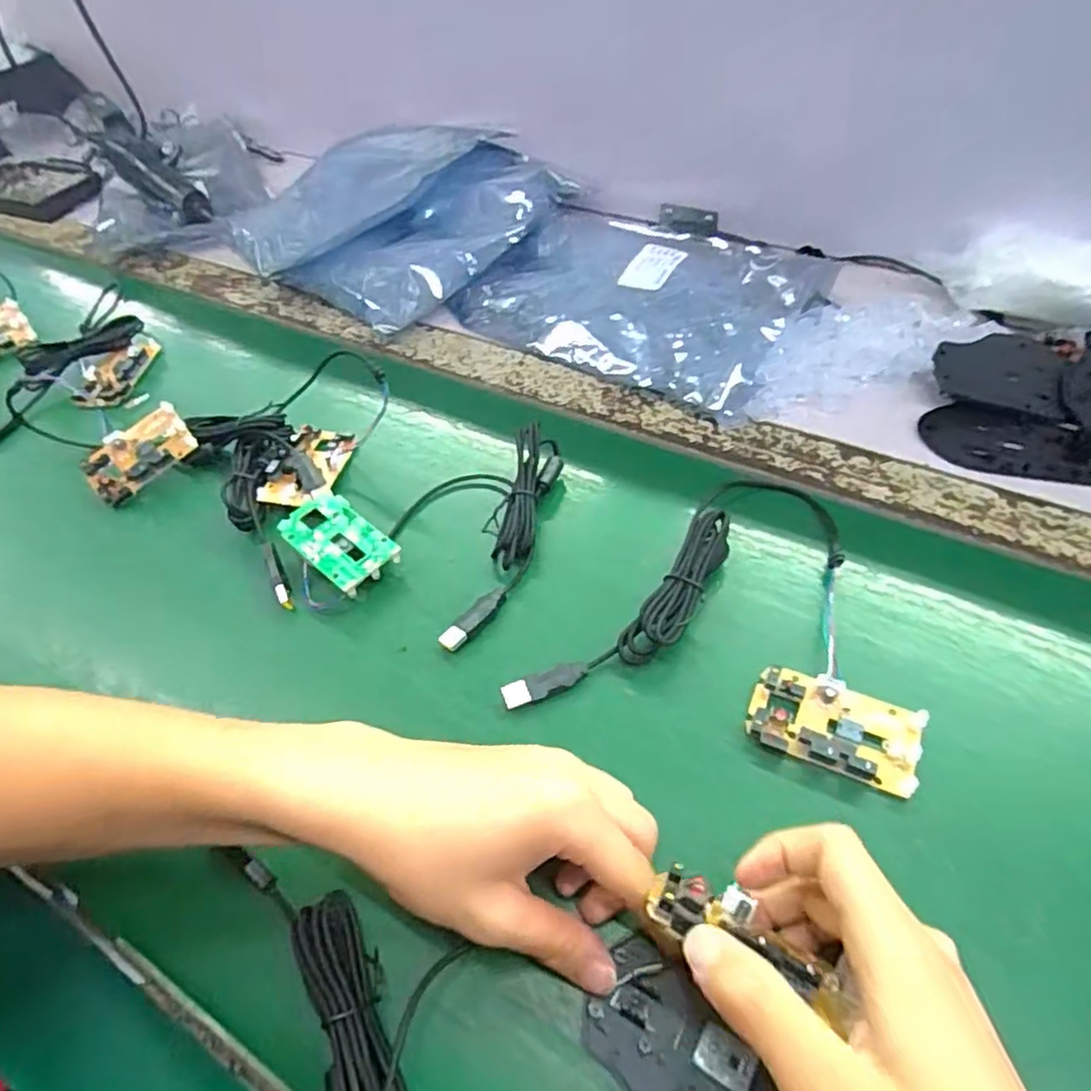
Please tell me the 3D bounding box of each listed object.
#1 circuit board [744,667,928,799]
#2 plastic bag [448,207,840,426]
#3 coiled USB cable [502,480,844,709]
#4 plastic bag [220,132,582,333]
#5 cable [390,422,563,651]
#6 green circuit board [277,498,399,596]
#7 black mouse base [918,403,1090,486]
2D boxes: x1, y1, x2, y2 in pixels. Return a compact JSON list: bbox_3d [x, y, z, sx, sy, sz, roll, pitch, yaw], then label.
[{"bbox_3d":[0.144,0.090,0.339,0.079,0.016,0.044,16,55,18],"label":"circuit board"},{"bbox_3d":[0.073,-0.217,0.563,0.275,0.042,0.185,26,59,24],"label":"plastic bag"},{"bbox_3d":[0.100,0.040,0.378,0.230,0.022,0.119,-40,58,-23],"label":"coiled USB cable"},{"bbox_3d":[-0.143,-0.321,0.653,0.234,0.061,0.240,32,61,27],"label":"plastic bag"},{"bbox_3d":[-0.052,-0.014,0.431,0.096,0.026,0.157,16,55,18],"label":"cable"},{"bbox_3d":[-0.131,0.000,0.432,0.045,0.019,0.080,-40,58,-23],"label":"green circuit board"},{"bbox_3d":[0.308,-0.067,0.449,0.107,0.008,0.059,16,55,18],"label":"black mouse base"}]

